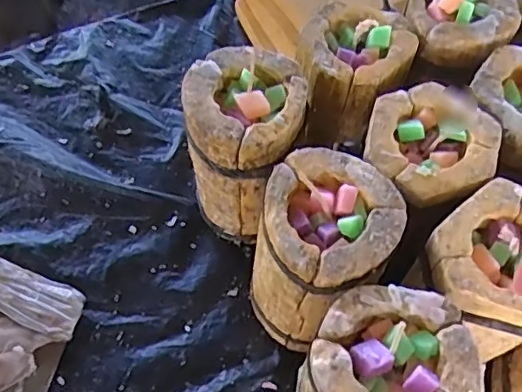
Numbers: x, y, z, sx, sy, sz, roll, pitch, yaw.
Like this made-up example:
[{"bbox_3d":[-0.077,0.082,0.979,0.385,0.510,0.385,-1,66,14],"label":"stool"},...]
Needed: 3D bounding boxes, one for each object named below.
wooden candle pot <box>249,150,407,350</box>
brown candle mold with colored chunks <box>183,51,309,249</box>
[{"bbox_3d":[0.038,0.052,0.418,0.087,0.163,0.093,1,62,-2],"label":"wooden candle pot"},{"bbox_3d":[-0.016,-0.026,0.458,0.096,0.158,0.109,21,62,9],"label":"brown candle mold with colored chunks"}]

